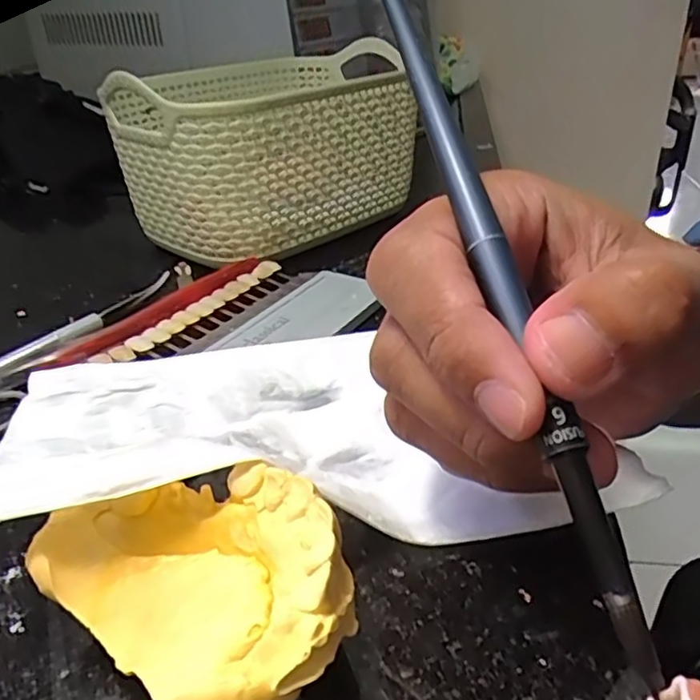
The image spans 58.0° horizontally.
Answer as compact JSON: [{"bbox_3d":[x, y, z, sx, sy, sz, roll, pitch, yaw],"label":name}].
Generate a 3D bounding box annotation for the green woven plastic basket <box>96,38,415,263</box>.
[{"bbox_3d":[-0.044,-0.117,0.364,0.120,0.081,0.164,25,40,37],"label":"green woven plastic basket"}]

